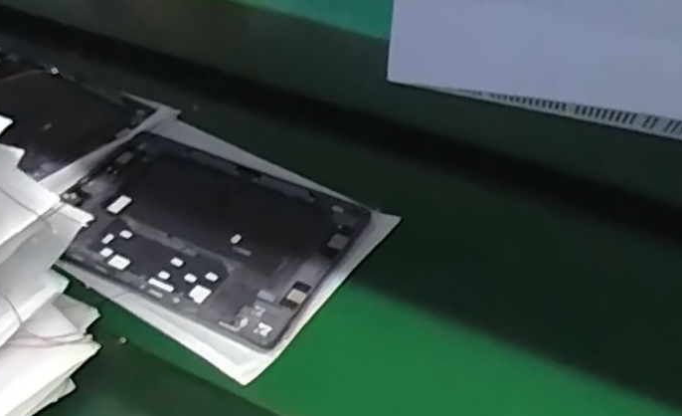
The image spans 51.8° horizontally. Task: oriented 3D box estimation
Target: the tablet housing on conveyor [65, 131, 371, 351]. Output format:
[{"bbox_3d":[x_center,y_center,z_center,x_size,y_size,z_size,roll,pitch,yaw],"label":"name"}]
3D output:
[{"bbox_3d":[-0.121,0.014,0.595,0.249,0.009,0.155,19,47,21],"label":"tablet housing on conveyor"}]

